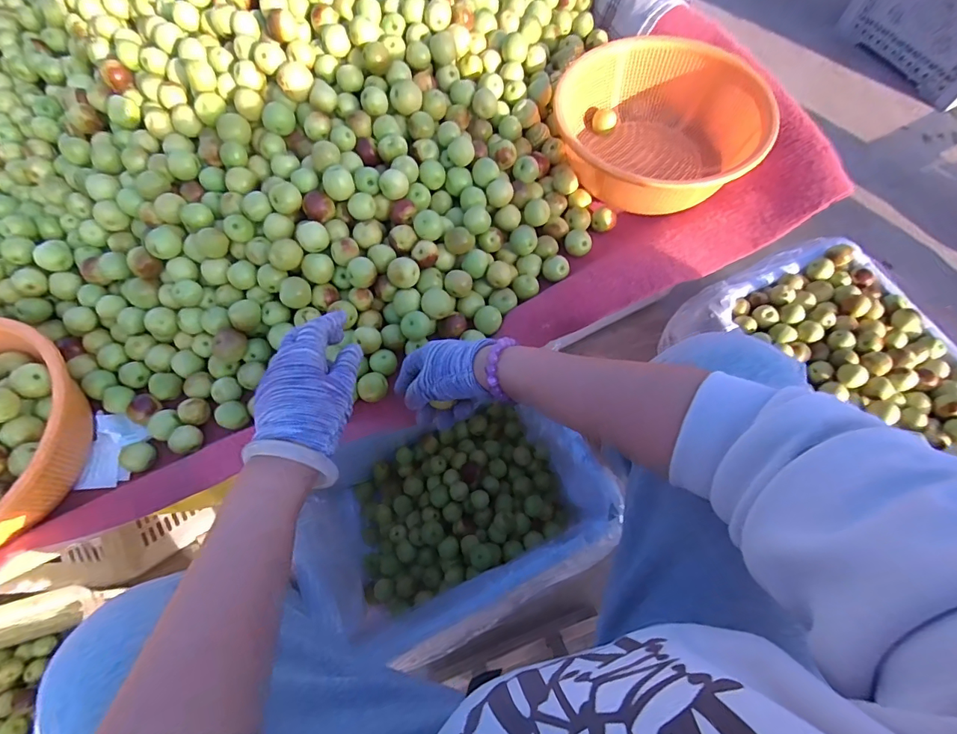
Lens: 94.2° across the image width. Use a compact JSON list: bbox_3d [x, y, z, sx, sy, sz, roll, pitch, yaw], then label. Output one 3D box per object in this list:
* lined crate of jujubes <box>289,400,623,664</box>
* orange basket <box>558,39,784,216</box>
[{"bbox_3d":[-0.037,0.213,0.649,0.373,0.195,0.267,-17,68,-5],"label":"lined crate of jujubes"},{"bbox_3d":[0.231,-0.296,0.576,0.230,0.101,0.226,-1,67,1],"label":"orange basket"}]

